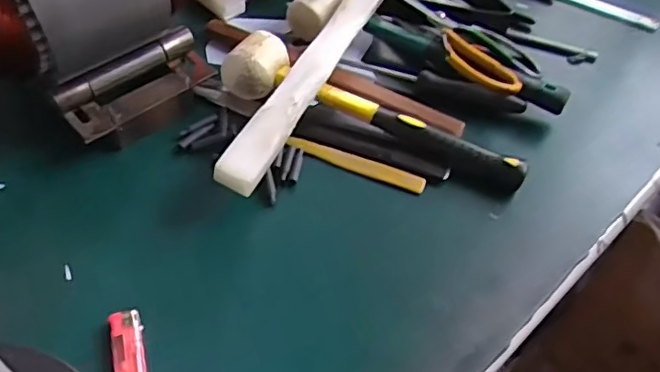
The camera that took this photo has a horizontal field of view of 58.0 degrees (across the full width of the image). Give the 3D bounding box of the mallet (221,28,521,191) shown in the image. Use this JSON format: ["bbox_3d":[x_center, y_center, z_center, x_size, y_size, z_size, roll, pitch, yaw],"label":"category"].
[{"bbox_3d":[0.041,-0.071,0.541,0.283,0.050,0.053,20,53,12],"label":"mallet"}]

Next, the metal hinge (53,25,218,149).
[{"bbox_3d":[-0.163,-0.084,0.526,0.136,0.045,0.061,-35,61,-27],"label":"metal hinge"}]

